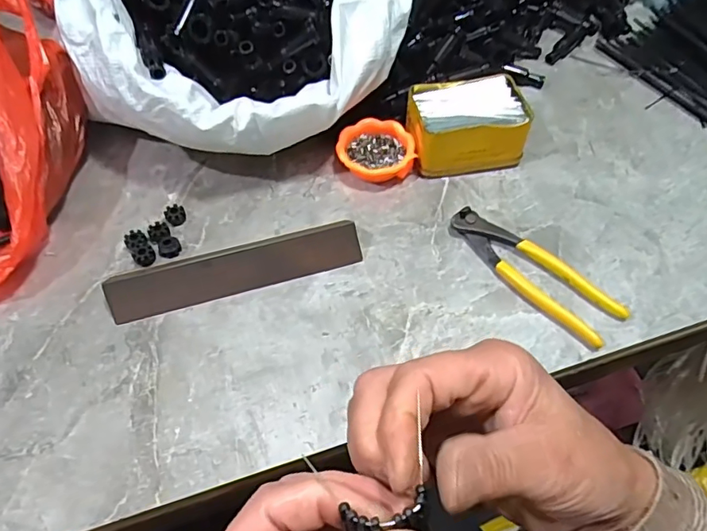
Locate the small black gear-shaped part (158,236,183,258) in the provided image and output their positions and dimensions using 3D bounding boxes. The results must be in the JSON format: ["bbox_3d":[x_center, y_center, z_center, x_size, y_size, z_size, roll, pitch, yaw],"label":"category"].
[{"bbox_3d":[-0.166,-0.016,0.478,0.020,0.008,0.020,0,54,0],"label":"small black gear-shaped part"}]

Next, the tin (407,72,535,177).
[{"bbox_3d":[0.115,-0.144,0.543,0.117,0.059,0.088,-13,55,-9],"label":"tin"}]

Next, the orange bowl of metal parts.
[{"bbox_3d":[0.023,-0.113,0.535,0.075,0.027,0.071,0,54,0],"label":"orange bowl of metal parts"}]

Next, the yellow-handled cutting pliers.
[{"bbox_3d":[0.156,0.003,0.463,0.049,0.017,0.163,-35,61,-23],"label":"yellow-handled cutting pliers"}]

